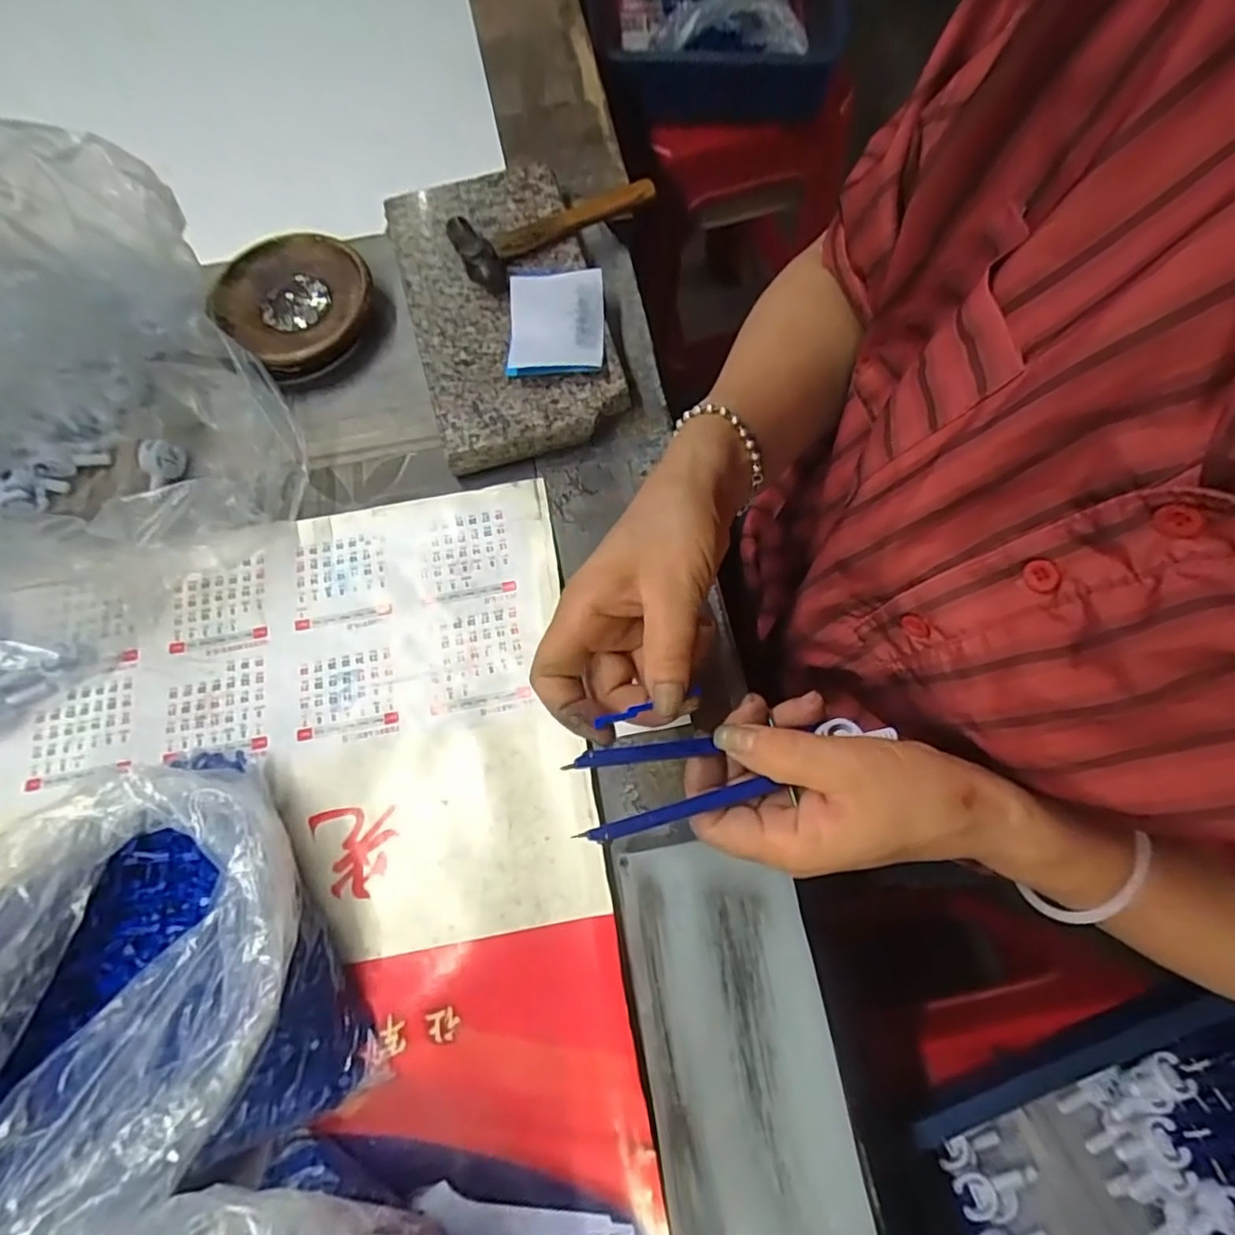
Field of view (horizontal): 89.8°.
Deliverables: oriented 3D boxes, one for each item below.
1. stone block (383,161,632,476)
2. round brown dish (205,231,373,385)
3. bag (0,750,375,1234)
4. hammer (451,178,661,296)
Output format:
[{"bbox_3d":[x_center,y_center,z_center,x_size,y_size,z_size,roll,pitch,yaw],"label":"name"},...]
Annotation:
[{"bbox_3d":[-0.083,-0.225,0.451,0.130,0.028,0.240,-17,72,-4],"label":"stone block"},{"bbox_3d":[-0.237,-0.228,0.456,0.113,0.029,0.115,0,72,1],"label":"round brown dish"},{"bbox_3d":[-0.238,0.169,0.287,0.169,0.109,0.195,-23,73,-6],"label":"bag"},{"bbox_3d":[-0.050,-0.294,0.454,0.147,0.026,0.066,-29,74,-8],"label":"hammer"}]

